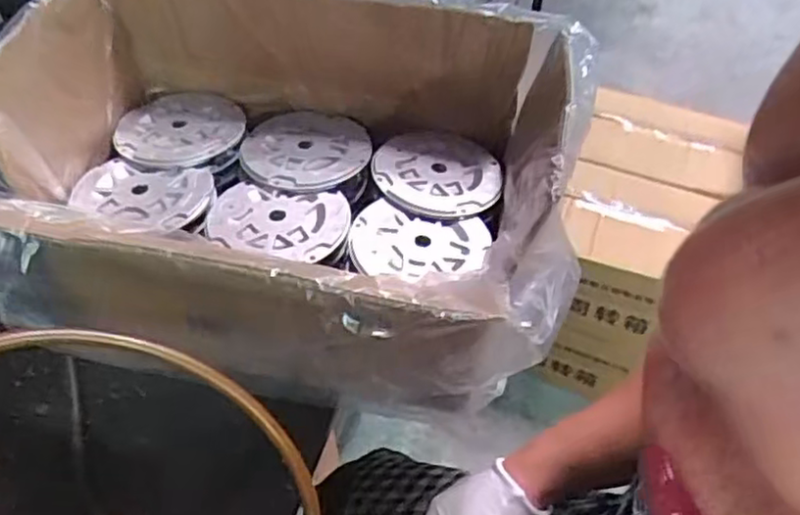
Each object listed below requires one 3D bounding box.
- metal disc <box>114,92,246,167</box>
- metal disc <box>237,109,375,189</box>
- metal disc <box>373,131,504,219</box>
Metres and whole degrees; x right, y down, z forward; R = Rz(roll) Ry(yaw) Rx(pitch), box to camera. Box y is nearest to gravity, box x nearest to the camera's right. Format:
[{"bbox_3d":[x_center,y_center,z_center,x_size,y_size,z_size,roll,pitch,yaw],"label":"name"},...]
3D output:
[{"bbox_3d":[-0.238,-0.145,0.761,0.125,0.009,0.128,2,48,-2],"label":"metal disc"},{"bbox_3d":[-0.101,-0.123,0.746,0.134,0.008,0.136,2,48,-2],"label":"metal disc"},{"bbox_3d":[0.039,-0.090,0.724,0.131,0.010,0.127,2,48,-2],"label":"metal disc"}]

